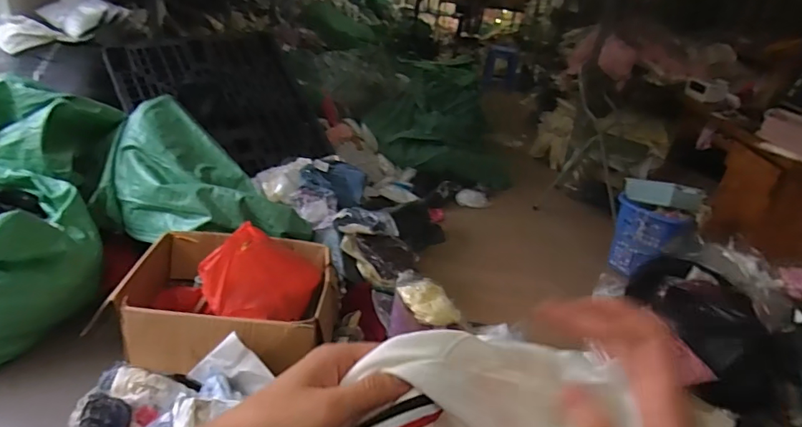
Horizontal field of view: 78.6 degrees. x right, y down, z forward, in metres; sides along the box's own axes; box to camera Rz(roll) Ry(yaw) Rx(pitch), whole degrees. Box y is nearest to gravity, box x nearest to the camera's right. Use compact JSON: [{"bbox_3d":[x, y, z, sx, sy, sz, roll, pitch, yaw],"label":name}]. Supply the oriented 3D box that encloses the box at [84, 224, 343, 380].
[{"bbox_3d":[-0.540,0.224,1.549,0.664,0.287,0.468,6,29,-2],"label":"box"}]

